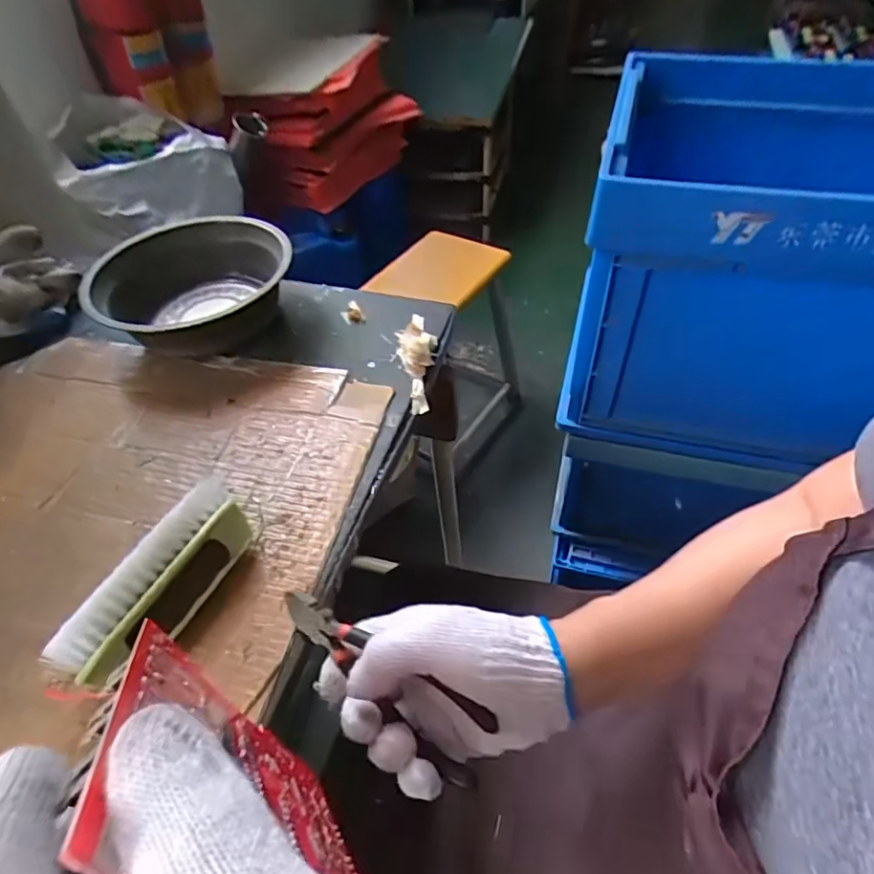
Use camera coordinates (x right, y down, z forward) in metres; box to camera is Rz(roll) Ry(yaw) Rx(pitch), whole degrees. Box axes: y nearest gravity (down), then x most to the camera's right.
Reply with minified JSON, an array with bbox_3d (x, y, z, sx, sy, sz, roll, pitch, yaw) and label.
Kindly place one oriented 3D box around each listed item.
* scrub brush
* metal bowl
[{"bbox_3d":[-0.167,0.092,0.340,0.037,0.056,0.128,19,52,20],"label":"scrub brush"},{"bbox_3d":[-0.253,-0.159,0.559,0.182,0.069,0.182,-2,48,2],"label":"metal bowl"}]

